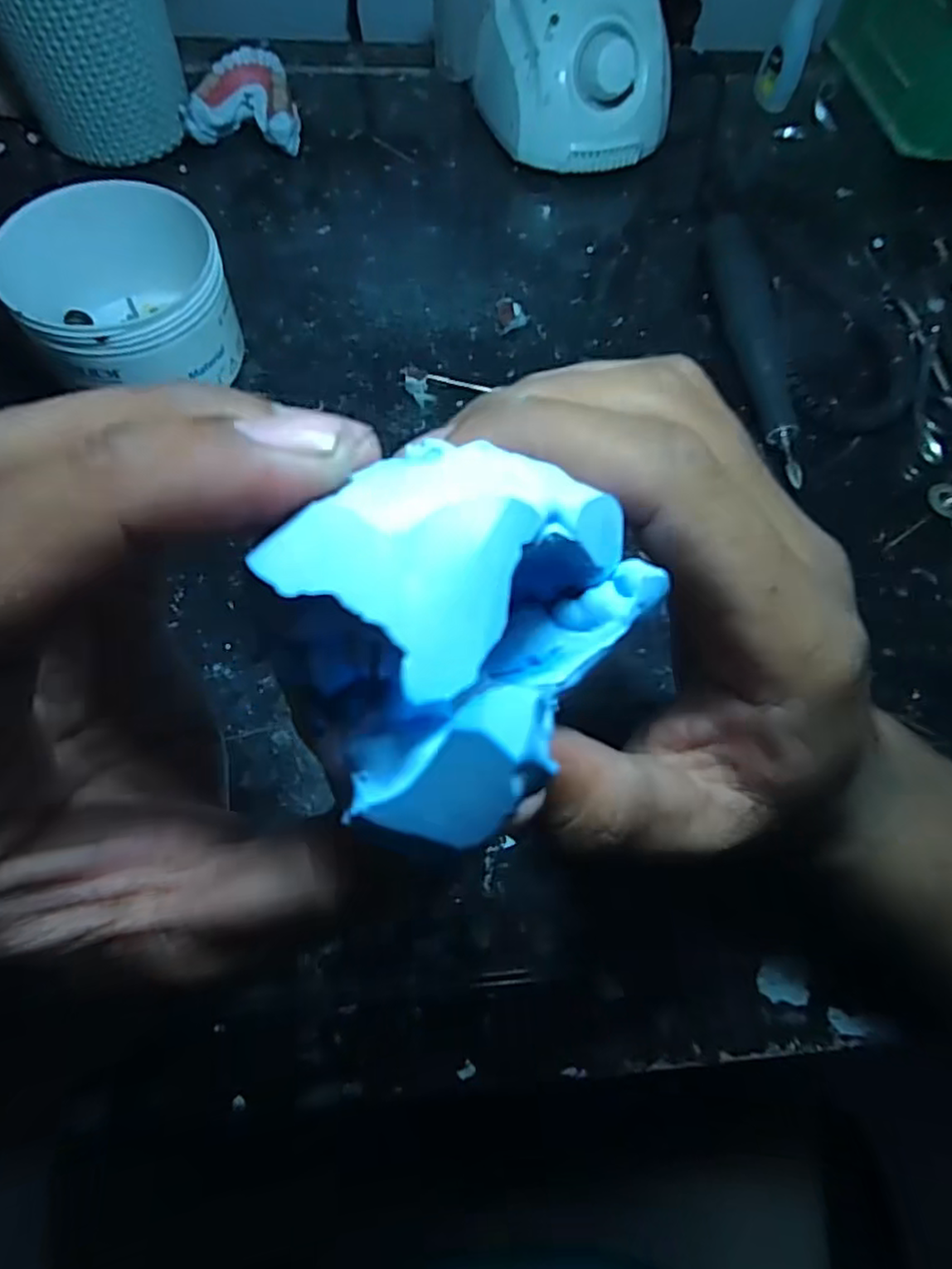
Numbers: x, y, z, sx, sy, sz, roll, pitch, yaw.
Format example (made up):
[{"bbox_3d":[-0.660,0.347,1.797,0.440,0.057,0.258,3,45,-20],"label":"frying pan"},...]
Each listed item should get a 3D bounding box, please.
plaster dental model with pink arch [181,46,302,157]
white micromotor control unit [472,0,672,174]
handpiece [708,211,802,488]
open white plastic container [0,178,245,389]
[{"bbox_3d":[-0.138,-0.320,0.404,0.064,0.036,0.050,5,66,-1],"label":"plaster dental model with pink arch"},{"bbox_3d":[0.059,-0.359,0.409,0.109,0.083,0.127,-3,66,-5],"label":"white micromotor control unit"},{"bbox_3d":[0.148,-0.154,0.355,0.028,0.026,0.170,1,66,-3],"label":"handpiece"},{"bbox_3d":[-0.164,-0.156,0.315,0.089,0.064,0.096,-27,70,-14],"label":"open white plastic container"}]

